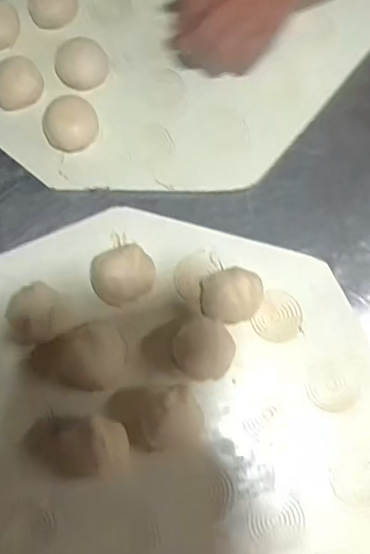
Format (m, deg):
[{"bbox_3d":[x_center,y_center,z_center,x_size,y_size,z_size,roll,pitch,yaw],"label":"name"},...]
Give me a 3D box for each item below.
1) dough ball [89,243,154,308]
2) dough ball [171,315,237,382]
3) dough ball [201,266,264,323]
[{"bbox_3d":[-0.050,-0.001,0.461,0.050,0.032,0.043,-36,76,-8],"label":"dough ball"},{"bbox_3d":[0.016,0.057,0.438,0.046,0.041,0.043,0,74,2],"label":"dough ball"},{"bbox_3d":[0.039,0.016,0.453,0.052,0.035,0.042,-15,74,-3],"label":"dough ball"}]

